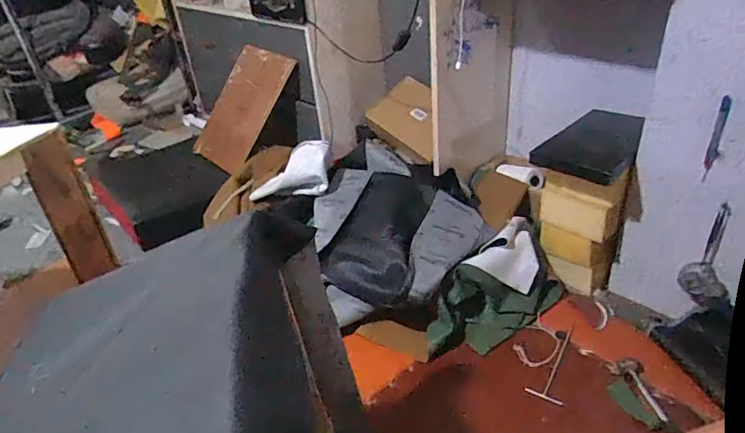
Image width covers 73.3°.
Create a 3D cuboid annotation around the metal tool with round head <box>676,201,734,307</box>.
[{"bbox_3d":[0.644,0.080,0.952,0.083,0.200,0.059,19,39,32],"label":"metal tool with round head"}]

